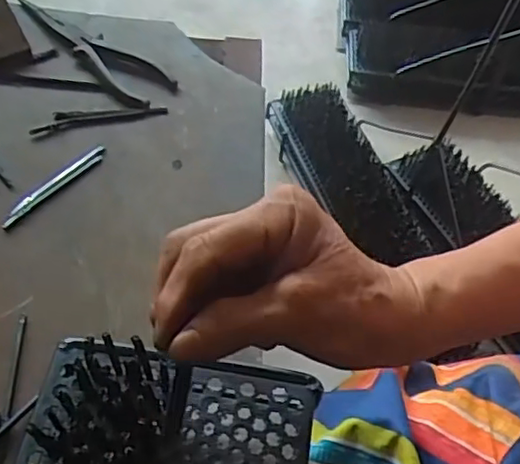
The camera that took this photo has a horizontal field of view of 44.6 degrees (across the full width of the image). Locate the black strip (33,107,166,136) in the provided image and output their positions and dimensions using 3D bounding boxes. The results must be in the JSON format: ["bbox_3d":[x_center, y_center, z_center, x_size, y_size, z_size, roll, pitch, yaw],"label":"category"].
[{"bbox_3d":[-0.142,-0.103,0.558,0.116,0.005,0.019,-13,51,-16],"label":"black strip"}]

